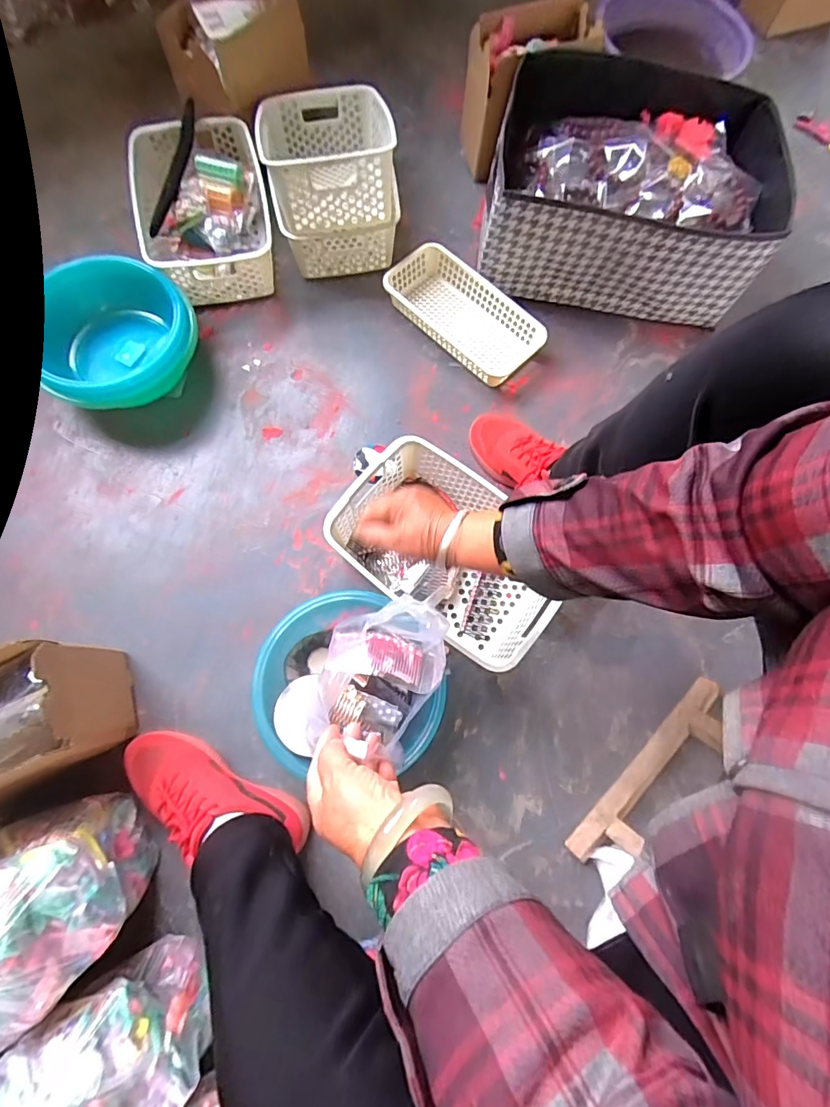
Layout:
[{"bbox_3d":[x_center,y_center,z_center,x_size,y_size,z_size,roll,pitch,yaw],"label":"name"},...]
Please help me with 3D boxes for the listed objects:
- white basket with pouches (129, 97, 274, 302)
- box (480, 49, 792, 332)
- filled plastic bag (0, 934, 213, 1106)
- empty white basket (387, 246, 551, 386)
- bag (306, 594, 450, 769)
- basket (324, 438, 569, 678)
[{"bbox_3d":[-0.353,-0.576,0.799,0.211,0.087,0.316,-16,76,-6],"label":"white basket with pouches"},{"bbox_3d":[0.339,-0.580,0.782,0.422,0.191,0.344,9,75,1],"label":"box"},{"bbox_3d":[-0.300,0.478,0.436,0.172,0.148,0.131,-33,78,-10],"label":"filled plastic bag"},{"bbox_3d":[0.079,-0.395,0.789,0.270,0.046,0.129,42,78,9],"label":"empty white basket"},{"bbox_3d":[-0.040,0.131,0.520,0.124,0.081,0.167,17,75,3],"label":"bag"},{"bbox_3d":[0.045,0.001,0.648,0.298,0.101,0.195,37,77,8],"label":"basket"}]

